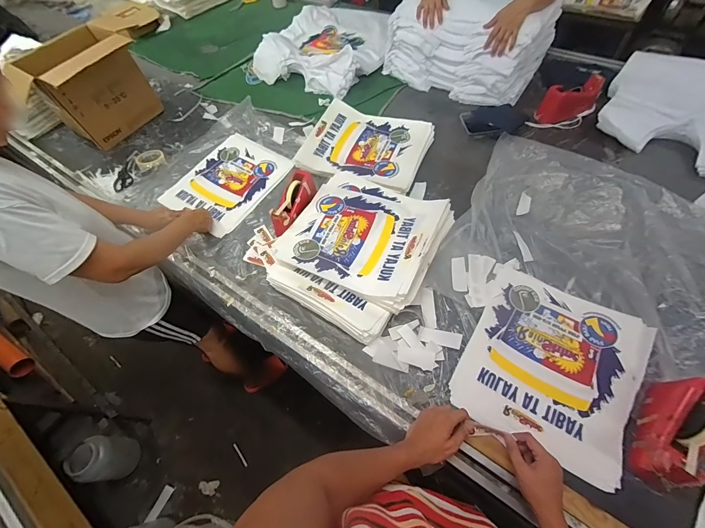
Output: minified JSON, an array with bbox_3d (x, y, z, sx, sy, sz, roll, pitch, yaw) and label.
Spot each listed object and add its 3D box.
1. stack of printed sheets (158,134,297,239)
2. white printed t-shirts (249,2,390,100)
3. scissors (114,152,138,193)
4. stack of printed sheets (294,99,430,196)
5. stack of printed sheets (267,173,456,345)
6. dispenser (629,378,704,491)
[{"bbox_3d":[-0.424,-0.287,1.077,0.317,0.014,0.365,28,66,19],"label":"stack of printed sheets"},{"bbox_3d":[-0.099,-1.013,1.422,0.557,0.110,0.624,23,63,17],"label":"white printed t-shirts"},{"bbox_3d":[-0.832,-0.341,1.150,0.069,0.014,0.198,-13,59,-4],"label":"scissors"},{"bbox_3d":[0.050,-0.408,1.066,0.388,0.050,0.360,23,63,17],"label":"stack of printed sheets"},{"bbox_3d":[0.012,-0.060,0.844,0.395,0.082,0.422,27,65,19],"label":"stack of printed sheets"},{"bbox_3d":[0.604,0.309,0.571,0.087,0.107,0.198,29,65,20],"label":"dispenser"}]

